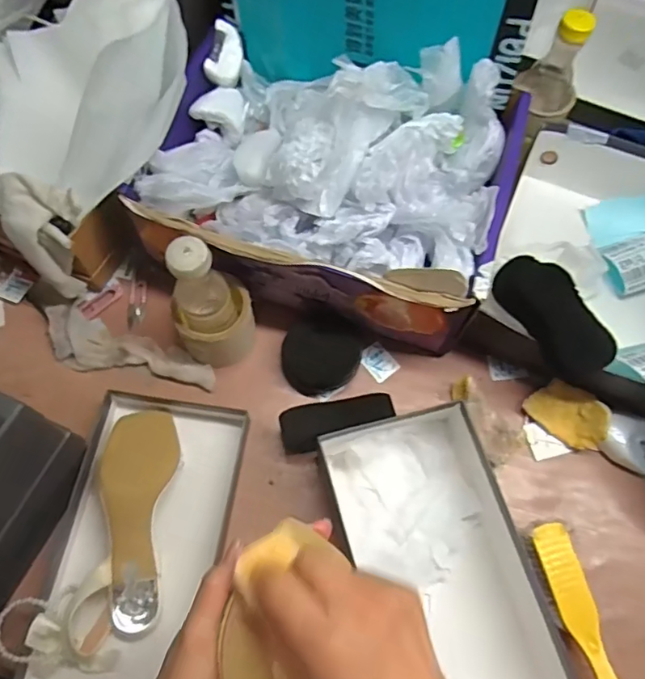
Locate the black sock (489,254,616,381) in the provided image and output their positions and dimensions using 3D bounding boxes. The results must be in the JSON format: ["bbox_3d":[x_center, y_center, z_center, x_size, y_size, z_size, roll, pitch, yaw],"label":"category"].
[{"bbox_3d":[0.244,-0.028,0.581,0.071,0.019,0.152,-38,59,15],"label":"black sock"}]

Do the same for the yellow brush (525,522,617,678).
[{"bbox_3d":[0.259,0.294,0.529,0.038,0.040,0.221,-15,68,-8],"label":"yellow brush"}]

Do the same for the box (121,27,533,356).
[{"bbox_3d":[0.010,-0.193,0.630,0.388,0.159,0.285,16,67,5],"label":"box"}]

